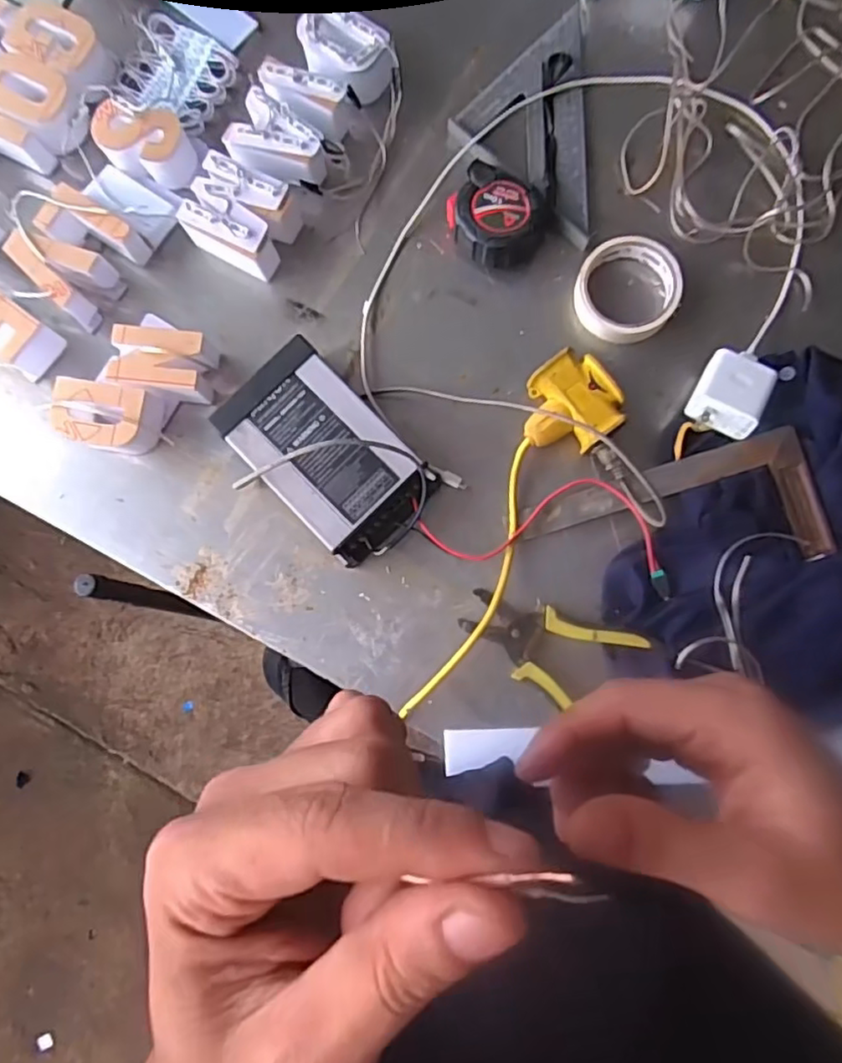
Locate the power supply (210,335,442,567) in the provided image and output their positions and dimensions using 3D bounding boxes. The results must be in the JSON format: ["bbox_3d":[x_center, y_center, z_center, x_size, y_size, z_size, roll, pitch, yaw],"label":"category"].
[{"bbox_3d":[-0.082,-0.065,0.563,0.115,0.049,0.185,-42,84,-3],"label":"power supply"}]

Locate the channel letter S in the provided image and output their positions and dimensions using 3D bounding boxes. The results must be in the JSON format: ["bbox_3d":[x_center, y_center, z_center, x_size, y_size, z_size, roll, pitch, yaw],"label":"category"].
[{"bbox_3d":[-0.261,-0.366,0.607,0.094,0.034,0.057,19,84,4],"label":"channel letter S"}]

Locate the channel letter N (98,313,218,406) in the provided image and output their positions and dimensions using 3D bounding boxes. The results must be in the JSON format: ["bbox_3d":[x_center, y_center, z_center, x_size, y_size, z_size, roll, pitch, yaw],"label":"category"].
[{"bbox_3d":[-0.237,-0.155,0.581,0.089,0.039,0.067,7,84,3],"label":"channel letter N"}]

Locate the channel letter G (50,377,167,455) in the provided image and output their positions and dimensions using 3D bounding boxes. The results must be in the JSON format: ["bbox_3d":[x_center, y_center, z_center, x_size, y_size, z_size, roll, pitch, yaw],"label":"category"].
[{"bbox_3d":[-0.282,-0.101,0.578,0.092,0.039,0.058,10,84,3],"label":"channel letter G"}]

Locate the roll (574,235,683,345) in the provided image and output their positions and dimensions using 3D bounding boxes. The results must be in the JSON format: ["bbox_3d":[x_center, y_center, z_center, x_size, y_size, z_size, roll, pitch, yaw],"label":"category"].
[{"bbox_3d":[0.188,-0.220,0.583,0.089,0.021,0.089,0,83,2],"label":"roll"}]

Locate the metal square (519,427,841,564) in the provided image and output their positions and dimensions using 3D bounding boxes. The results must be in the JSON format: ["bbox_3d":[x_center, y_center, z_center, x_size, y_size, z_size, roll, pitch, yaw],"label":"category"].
[{"bbox_3d":[0.212,-0.006,0.545,0.237,0.039,0.112,-16,83,0],"label":"metal square"}]

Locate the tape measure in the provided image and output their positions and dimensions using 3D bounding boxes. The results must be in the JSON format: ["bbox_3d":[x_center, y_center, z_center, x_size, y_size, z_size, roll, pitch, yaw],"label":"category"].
[{"bbox_3d":[0.070,-0.286,0.588,0.082,0.039,0.086,0,83,2],"label":"tape measure"}]

